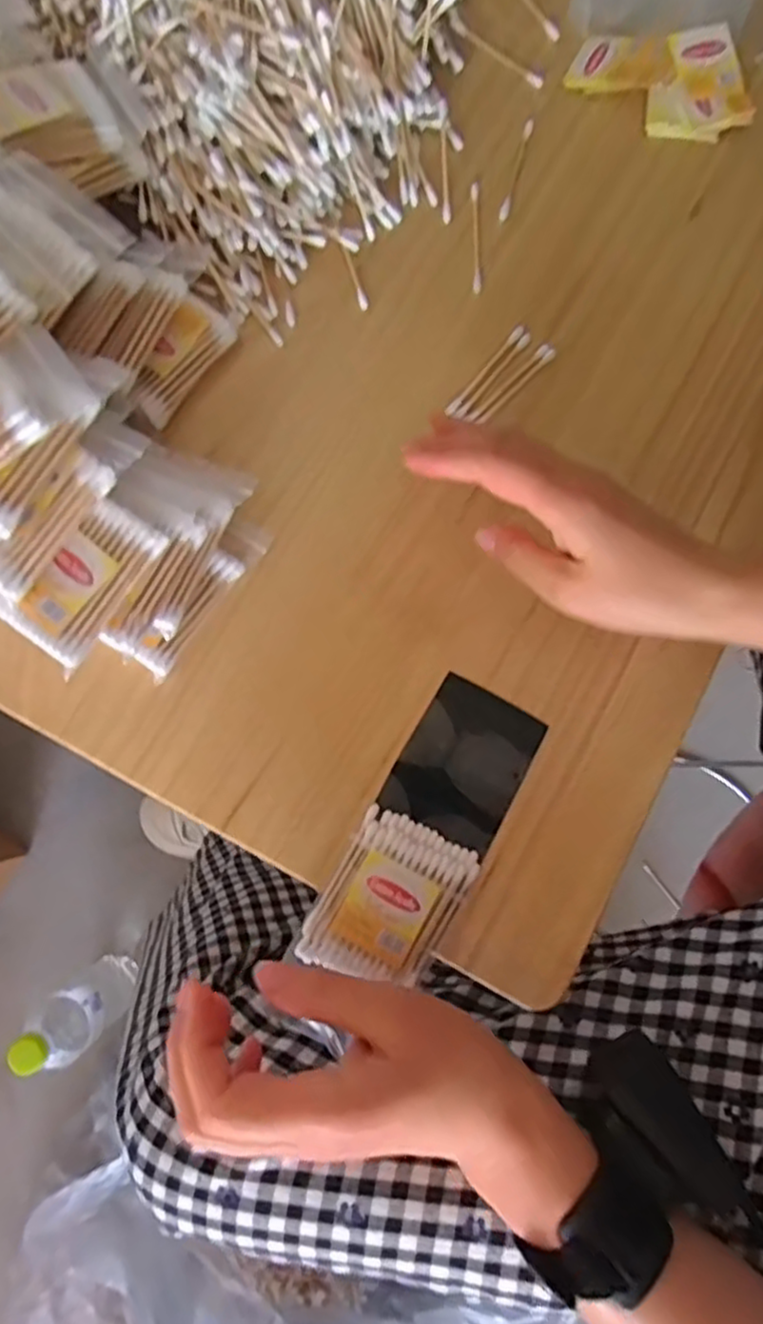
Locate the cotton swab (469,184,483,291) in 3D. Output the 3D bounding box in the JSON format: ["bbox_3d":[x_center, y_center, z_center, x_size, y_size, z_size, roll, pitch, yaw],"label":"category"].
[{"bbox_3d":[0.056,-0.253,0.408,0.006,0.004,0.071,0,80,-1],"label":"cotton swab"}]

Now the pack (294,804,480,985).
[{"bbox_3d":[0.004,0.118,0.340,0.060,0.011,0.080,30,80,4],"label":"pack"}]

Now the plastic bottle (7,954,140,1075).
[{"bbox_3d":[-0.315,0.362,0.706,0.076,0.230,0.065,-36,83,-7],"label":"plastic bottle"}]

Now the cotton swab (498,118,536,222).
[{"bbox_3d":[0.083,-0.299,0.416,0.006,0.004,0.074,16,80,2],"label":"cotton swab"}]

